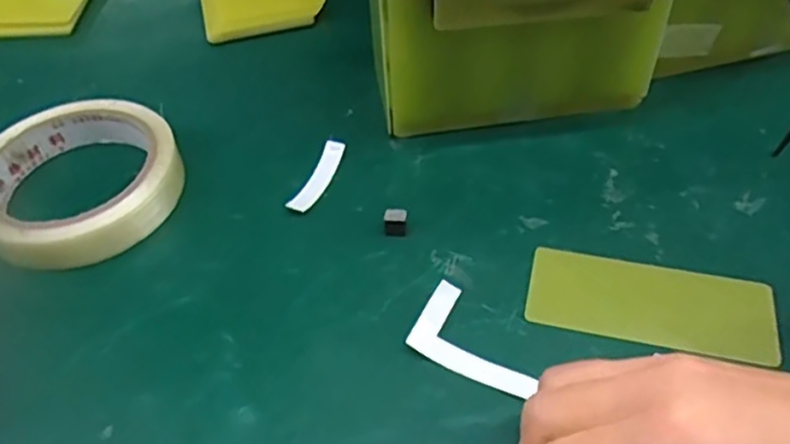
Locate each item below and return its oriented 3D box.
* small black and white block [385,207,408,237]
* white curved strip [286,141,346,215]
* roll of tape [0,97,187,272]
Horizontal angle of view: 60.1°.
[{"bbox_3d":[0.000,0.000,0.315,0.010,0.012,0.008,0,50,4],"label":"small black and white block"},{"bbox_3d":[-0.038,-0.022,0.339,0.012,0.007,0.048,14,52,15],"label":"white curved strip"},{"bbox_3d":[-0.156,-0.021,0.336,0.096,0.023,0.096,-33,55,-22],"label":"roll of tape"}]

